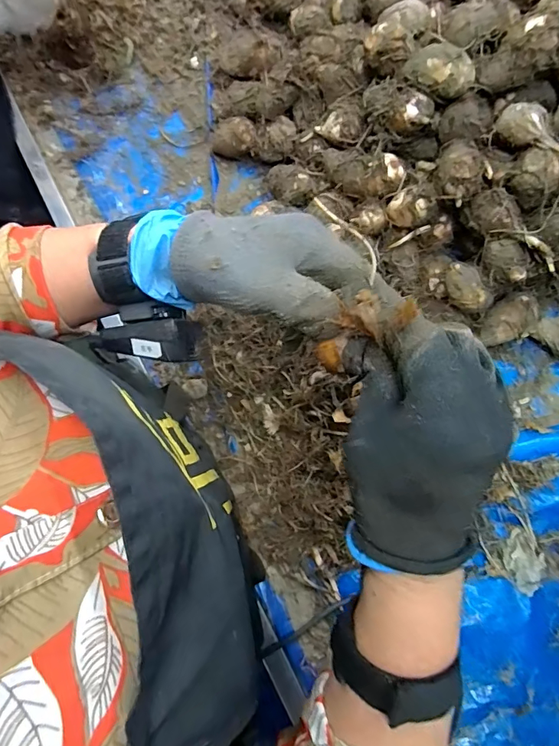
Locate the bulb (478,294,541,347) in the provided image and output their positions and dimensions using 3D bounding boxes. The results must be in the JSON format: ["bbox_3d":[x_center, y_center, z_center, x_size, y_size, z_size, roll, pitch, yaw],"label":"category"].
[{"bbox_3d":[0.227,-0.049,0.451,0.063,0.040,0.038,-35,80,-5],"label":"bulb"}]

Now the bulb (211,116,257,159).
[{"bbox_3d":[-0.054,-0.268,0.514,0.056,0.041,0.035,3,79,2],"label":"bulb"}]

